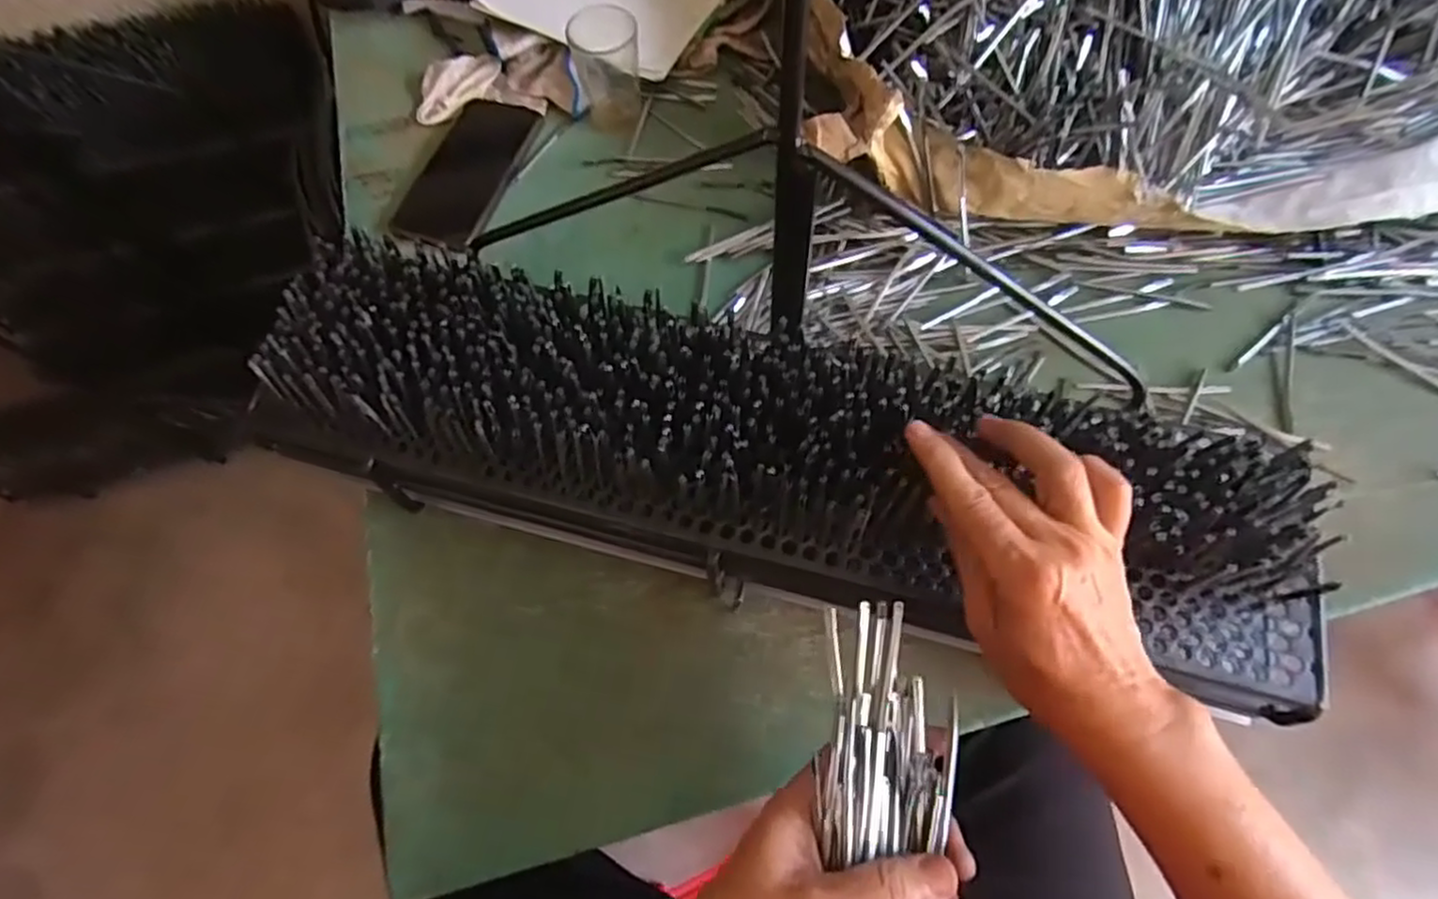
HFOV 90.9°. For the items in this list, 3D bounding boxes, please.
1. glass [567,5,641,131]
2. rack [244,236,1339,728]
[{"bbox_3d":[-0.098,-0.334,0.617,0.061,0.081,0.053,3,66,4],"label":"glass"},{"bbox_3d":[0.022,0.002,0.403,0.580,0.079,0.135,13,67,8],"label":"rack"}]

